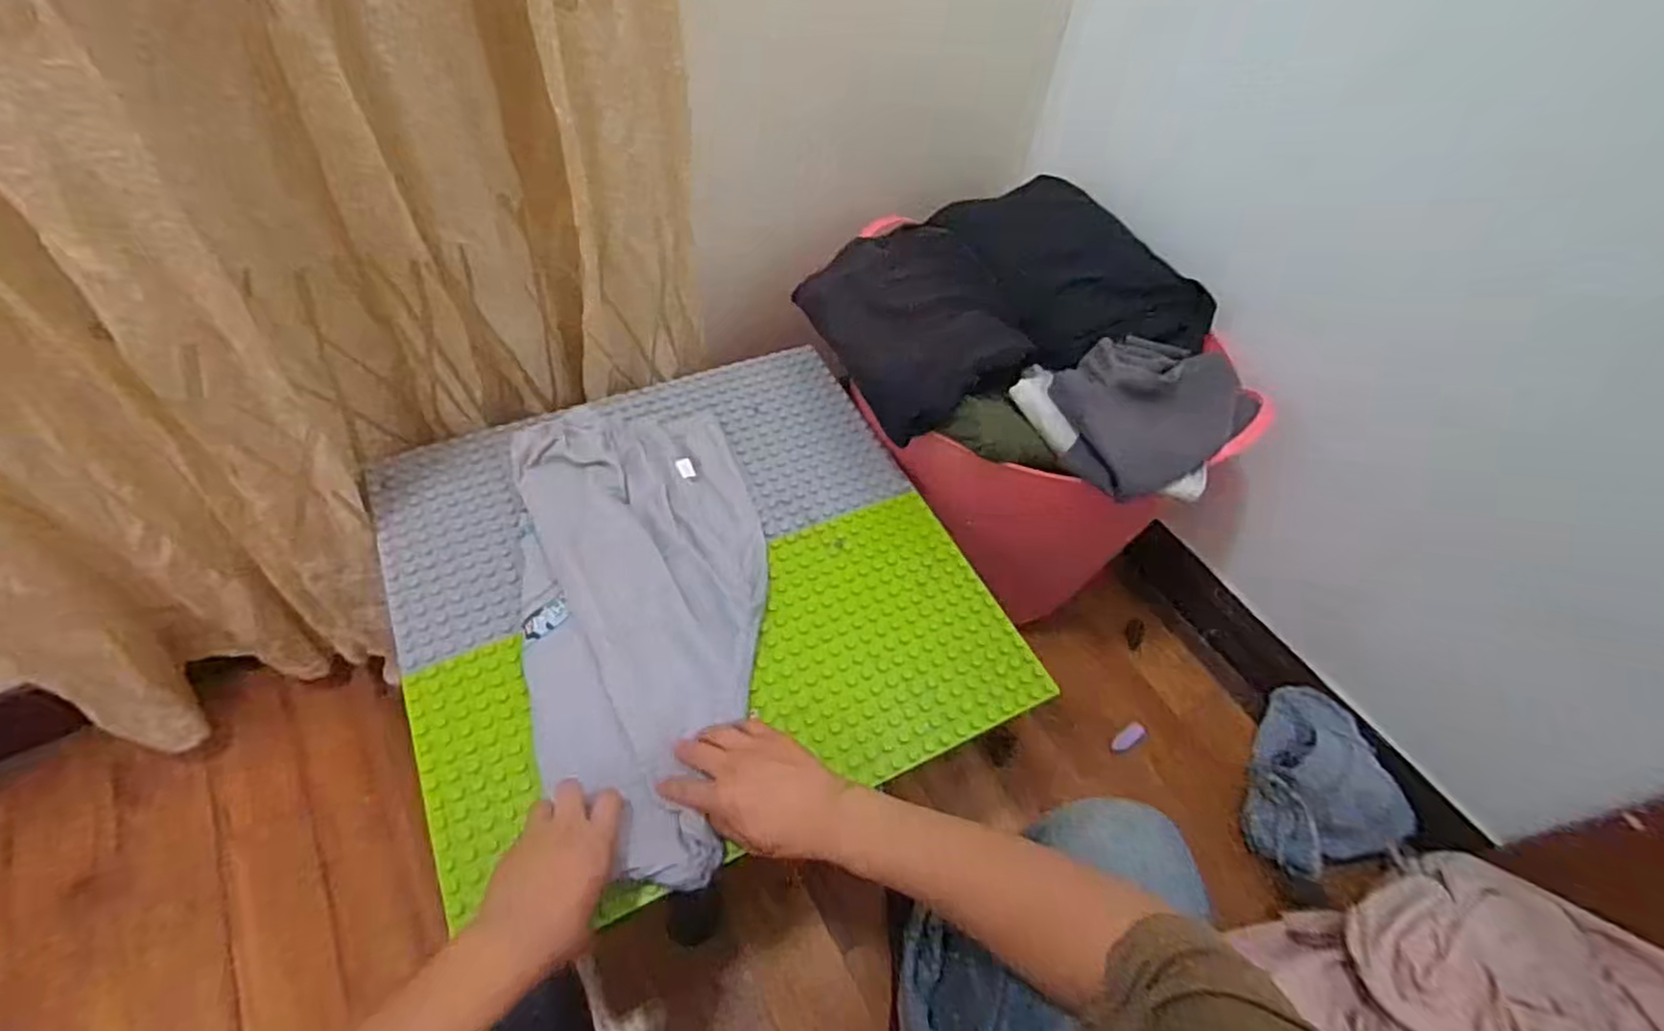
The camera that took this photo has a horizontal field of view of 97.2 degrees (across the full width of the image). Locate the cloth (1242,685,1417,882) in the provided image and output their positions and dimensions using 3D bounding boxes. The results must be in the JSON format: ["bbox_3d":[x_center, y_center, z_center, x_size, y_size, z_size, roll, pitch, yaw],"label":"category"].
[{"bbox_3d":[0.563,0.305,0.867,0.157,0.107,0.186,-14,56,-15],"label":"cloth"}]

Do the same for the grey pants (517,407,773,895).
[{"bbox_3d":[-0.163,0.083,0.636,0.211,0.043,0.425,-6,56,-10],"label":"grey pants"}]

